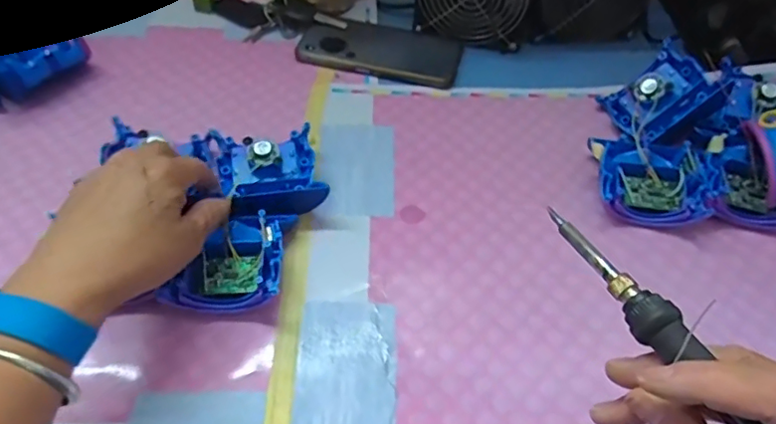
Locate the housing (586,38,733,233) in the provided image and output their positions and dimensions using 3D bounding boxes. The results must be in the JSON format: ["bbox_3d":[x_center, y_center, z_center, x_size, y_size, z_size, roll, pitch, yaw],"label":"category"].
[{"bbox_3d":[0.235,-0.071,0.498,0.096,0.064,0.177,14,53,8],"label":"housing"}]

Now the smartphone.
[{"bbox_3d":[-0.007,-0.177,0.606,0.167,0.014,0.083,14,53,8],"label":"smartphone"}]

